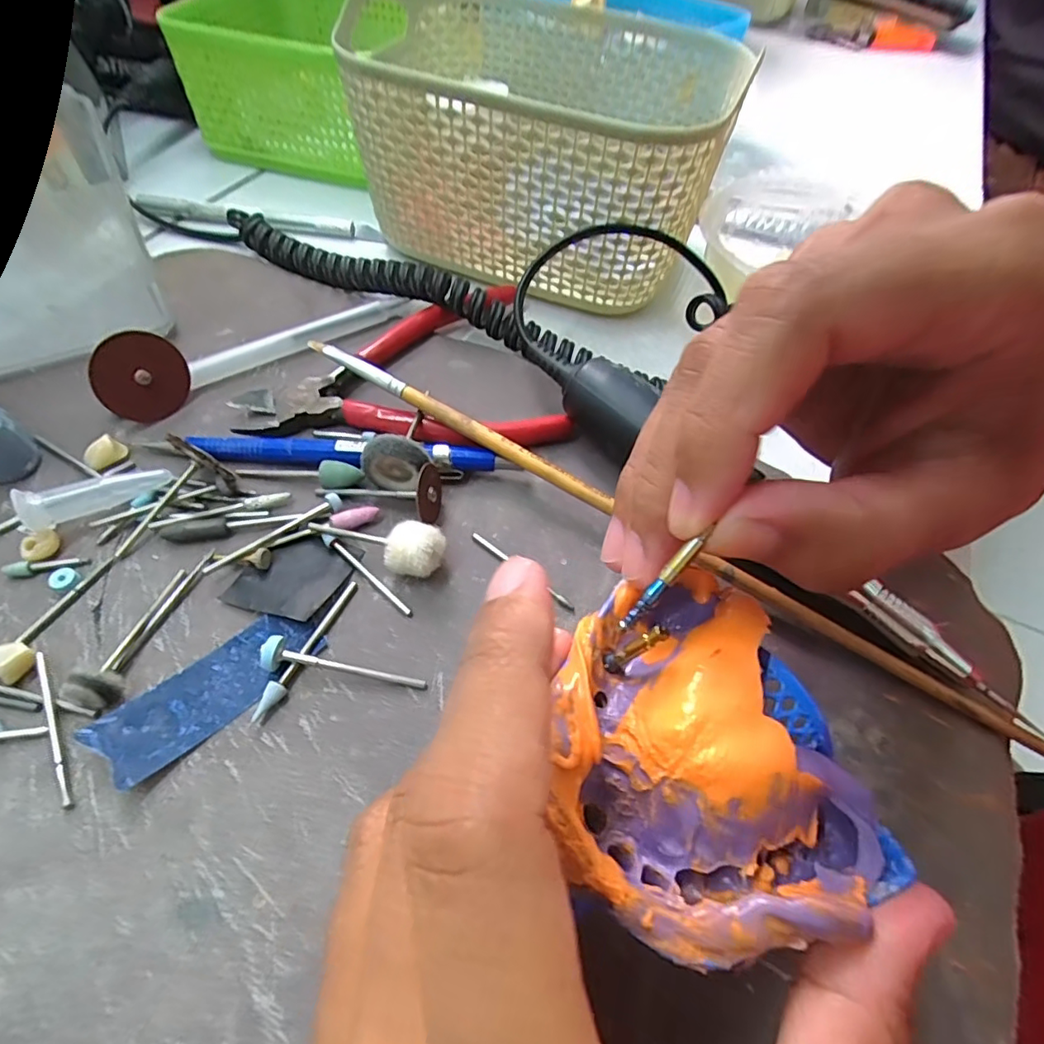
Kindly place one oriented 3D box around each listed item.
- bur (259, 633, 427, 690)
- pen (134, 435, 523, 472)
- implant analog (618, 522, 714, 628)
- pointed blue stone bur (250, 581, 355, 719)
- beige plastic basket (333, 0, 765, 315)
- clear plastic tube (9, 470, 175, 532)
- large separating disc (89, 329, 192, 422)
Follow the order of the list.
[{"bbox_3d":[-0.051,0.041,0.161,0.047,0.008,0.010,7,55,1],"label":"bur"},{"bbox_3d":[-0.068,-0.025,0.200,0.129,0.009,0.011,5,55,0],"label":"pen"},{"bbox_3d":[0.028,0.012,0.112,0.004,0.004,0.024,43,102,23],"label":"implant analog"},{"bbox_3d":[-0.063,0.037,0.165,0.004,0.005,0.047,20,56,10],"label":"pointed blue stone bur"},{"bbox_3d":[0.008,-0.175,0.266,0.158,0.084,0.116,20,56,10],"label":"beige plastic basket"},{"bbox_3d":[-0.138,-0.009,0.182,0.042,0.010,0.012,-23,59,-37],"label":"clear plastic tube"},{"bbox_3d":[-0.139,-0.053,0.205,0.004,0.031,0.031,15,94,35],"label":"large separating disc"}]

